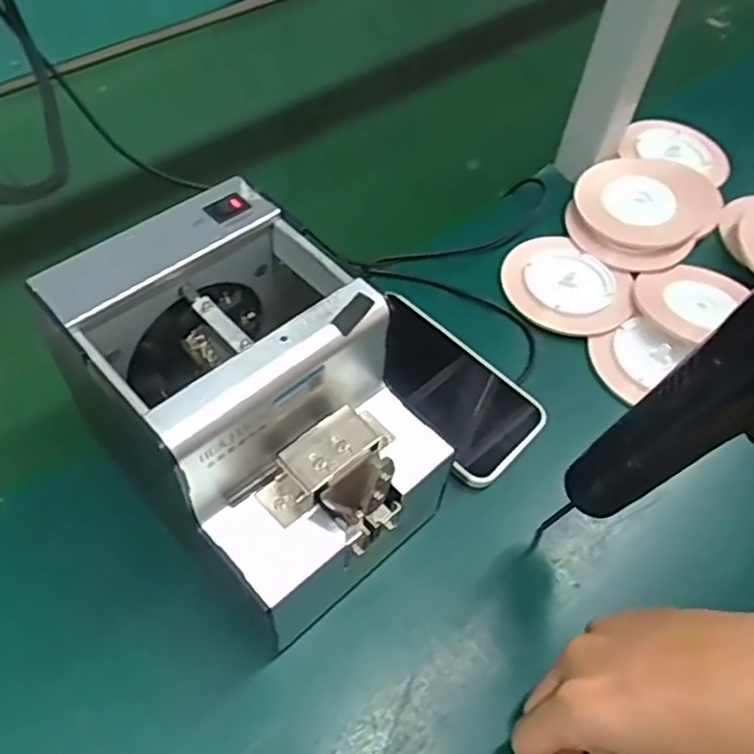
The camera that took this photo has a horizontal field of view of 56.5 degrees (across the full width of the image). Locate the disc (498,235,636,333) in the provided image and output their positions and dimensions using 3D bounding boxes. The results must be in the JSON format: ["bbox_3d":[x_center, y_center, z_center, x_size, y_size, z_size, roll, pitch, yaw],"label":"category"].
[{"bbox_3d":[0.149,-0.074,0.545,0.101,0.008,0.086,36,59,19],"label":"disc"}]

